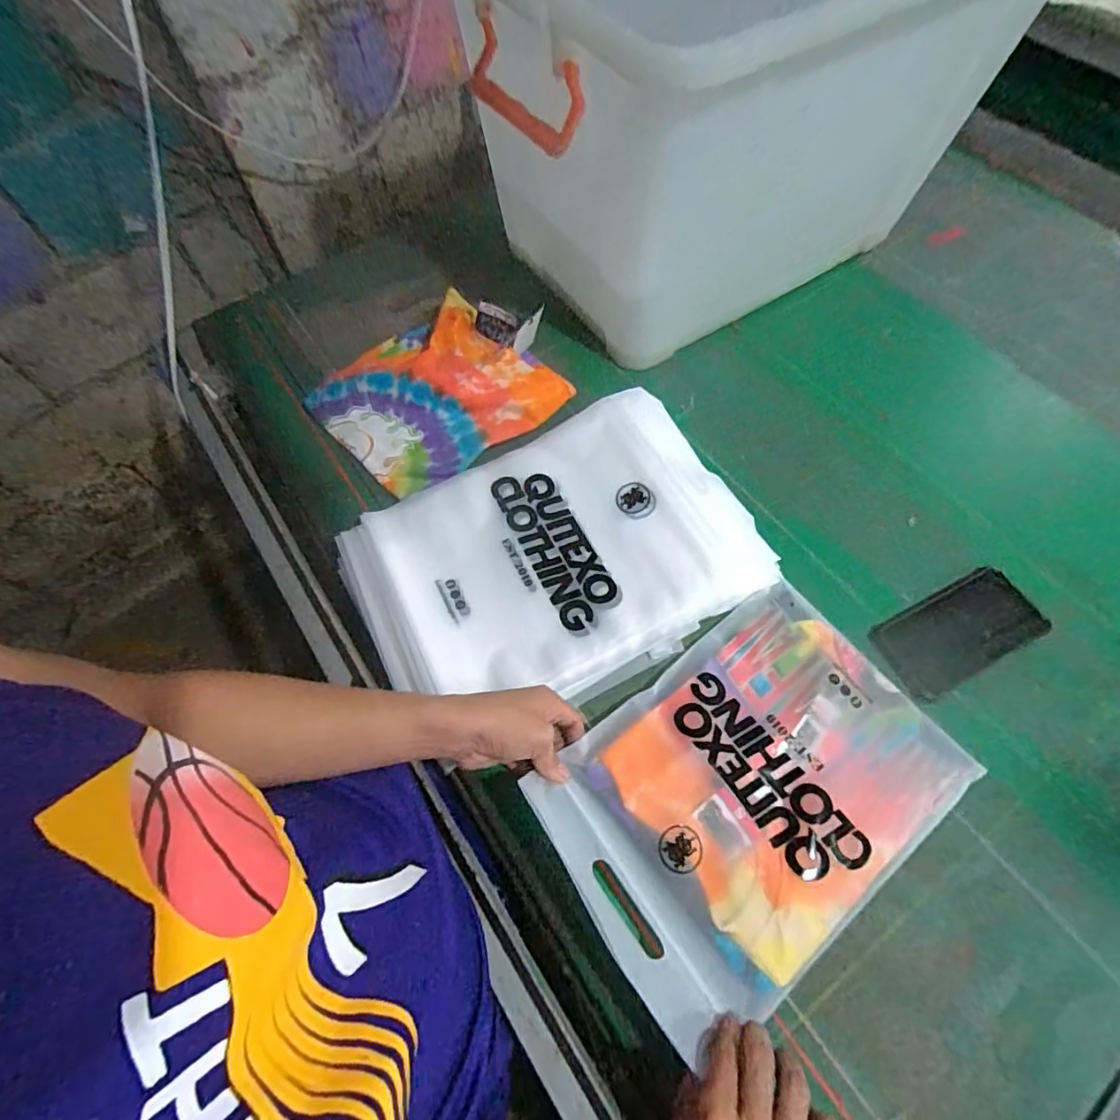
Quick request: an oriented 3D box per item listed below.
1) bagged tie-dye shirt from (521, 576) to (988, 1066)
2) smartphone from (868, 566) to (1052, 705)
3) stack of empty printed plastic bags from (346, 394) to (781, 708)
[{"bbox_3d":[0.168,0.192,0.476,0.341,0.031,0.236,-35,67,-18],"label":"bagged tie-dye shirt"},{"bbox_3d":[0.399,0.071,0.551,0.171,0.010,0.081,-24,65,-10],"label":"smartphone"},{"bbox_3d":[-0.008,-0.011,0.562,0.397,0.044,0.277,-26,66,-11],"label":"stack of empty printed plastic bags"}]

